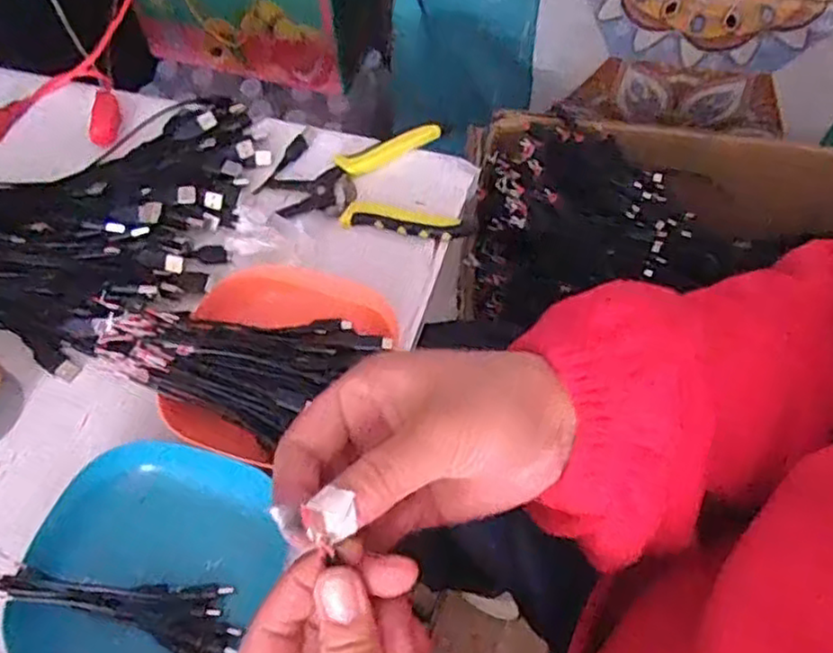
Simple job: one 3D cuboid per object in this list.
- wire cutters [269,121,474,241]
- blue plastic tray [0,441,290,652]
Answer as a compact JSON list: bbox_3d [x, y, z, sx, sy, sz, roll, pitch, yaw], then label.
[{"bbox_3d":[-0.036,-0.118,0.553,0.149,0.011,0.112,3,59,2],"label":"wire cutters"},{"bbox_3d":[-0.149,0.136,0.401,0.128,0.035,0.139,16,60,10],"label":"blue plastic tray"}]

